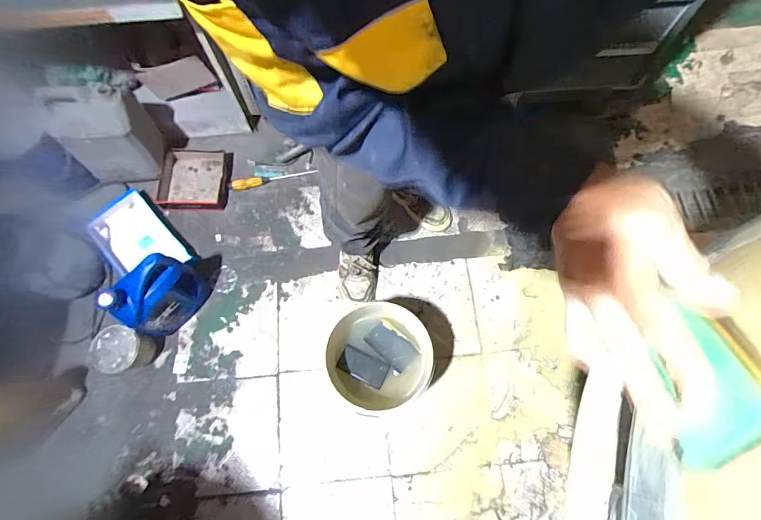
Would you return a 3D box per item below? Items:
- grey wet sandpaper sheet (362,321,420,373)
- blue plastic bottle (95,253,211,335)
[{"bbox_3d":[0.029,0.234,1.100,0.134,0.011,0.080,40,77,11],"label":"grey wet sandpaper sheet"},{"bbox_3d":[-0.616,0.097,1.135,0.108,0.278,0.213,37,76,11],"label":"blue plastic bottle"}]

